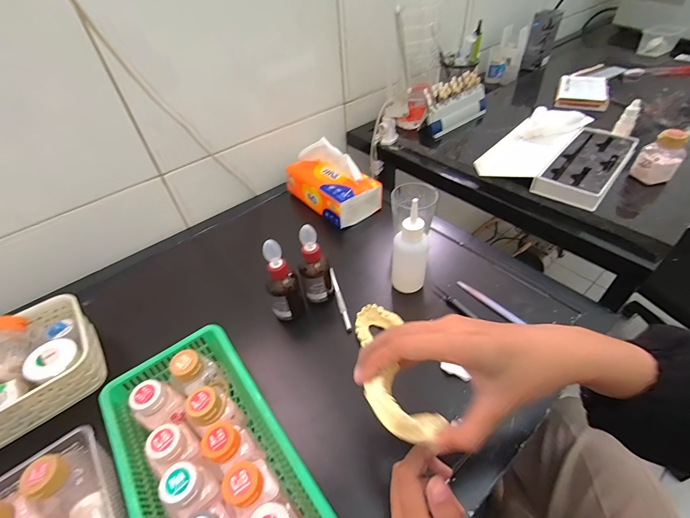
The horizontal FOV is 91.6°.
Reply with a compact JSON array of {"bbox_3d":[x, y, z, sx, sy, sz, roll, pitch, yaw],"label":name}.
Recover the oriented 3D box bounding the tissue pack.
[{"bbox_3d":[-0.023,-0.150,0.618,0.102,0.100,0.177,-31,50,-24],"label":"tissue pack"}]

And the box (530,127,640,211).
[{"bbox_3d":[0.390,-0.149,0.542,0.091,0.037,0.205,32,55,31],"label":"box"}]

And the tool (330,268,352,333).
[{"bbox_3d":[-0.008,0.056,0.483,0.010,0.012,0.111,-12,45,-7],"label":"tool"}]

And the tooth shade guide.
[{"bbox_3d":[0.230,-0.314,0.692,0.170,0.098,0.040,-32,51,-25],"label":"tooth shade guide"}]

